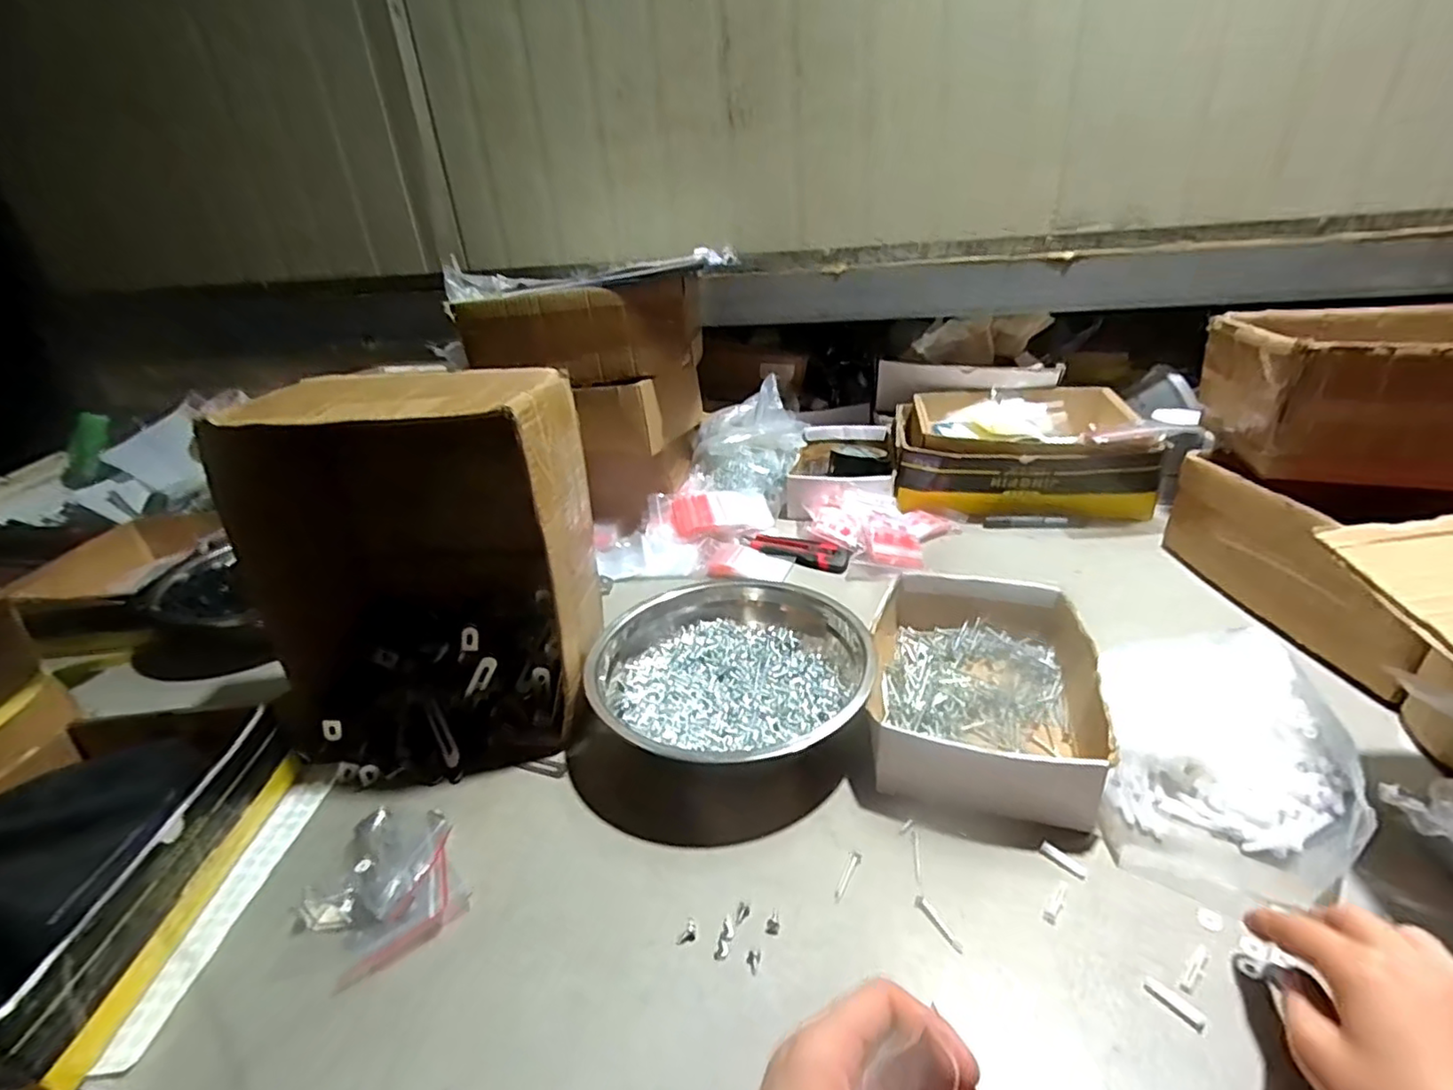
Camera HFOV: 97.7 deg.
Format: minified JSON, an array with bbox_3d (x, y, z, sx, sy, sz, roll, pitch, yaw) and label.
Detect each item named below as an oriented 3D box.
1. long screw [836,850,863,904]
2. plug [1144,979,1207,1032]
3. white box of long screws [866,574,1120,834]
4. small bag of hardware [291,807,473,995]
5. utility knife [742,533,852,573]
[{"bbox_3d":[0.085,0.229,0.441,0.009,0.004,0.043,11,31,28],"label":"long screw"},{"bbox_3d":[0.256,0.262,0.363,0.011,0.004,0.030,-23,33,-32],"label":"plug"},{"bbox_3d":[0.221,0.119,0.558,0.175,0.065,0.244,4,28,16],"label":"white box of long screws"},{"bbox_3d":[-0.245,0.234,0.445,0.100,0.026,0.119,-24,33,-33],"label":"small bag of hardware"},{"bbox_3d":[0.095,0.005,0.861,0.154,0.019,0.055,13,32,30],"label":"utility knife"}]

